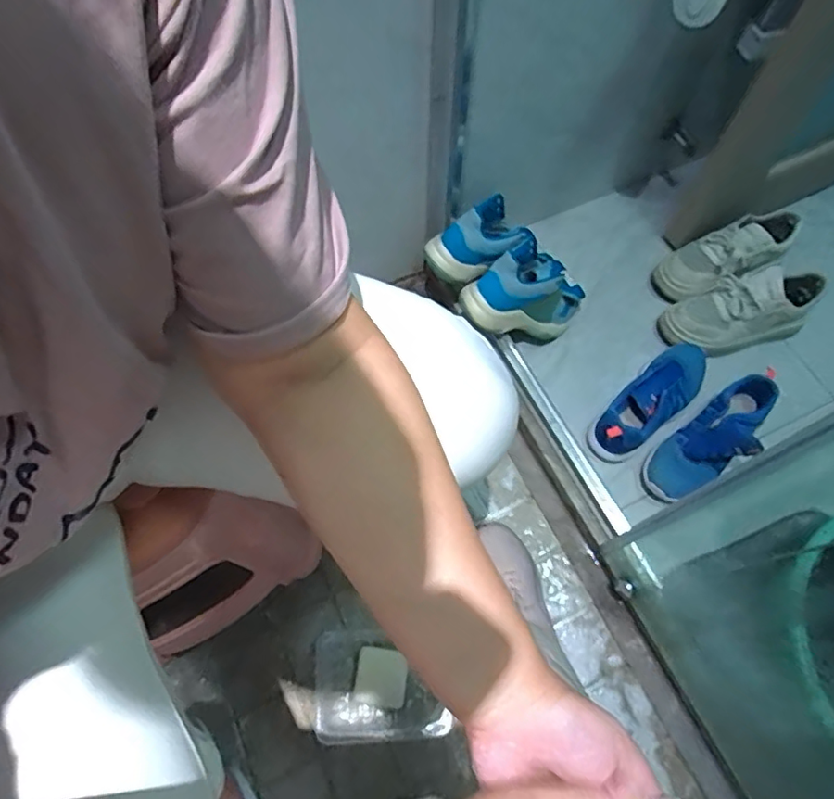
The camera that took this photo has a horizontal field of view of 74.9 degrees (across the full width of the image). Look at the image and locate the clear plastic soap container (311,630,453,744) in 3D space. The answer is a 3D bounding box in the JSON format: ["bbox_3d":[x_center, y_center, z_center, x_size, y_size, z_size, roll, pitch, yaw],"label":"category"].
[{"bbox_3d":[-0.052,0.404,0.776,0.182,0.050,0.139,-2,65,-1],"label":"clear plastic soap container"}]

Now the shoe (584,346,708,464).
[{"bbox_3d":[0.402,-0.009,0.912,0.268,0.099,0.089,-40,71,-16],"label":"shoe"}]

